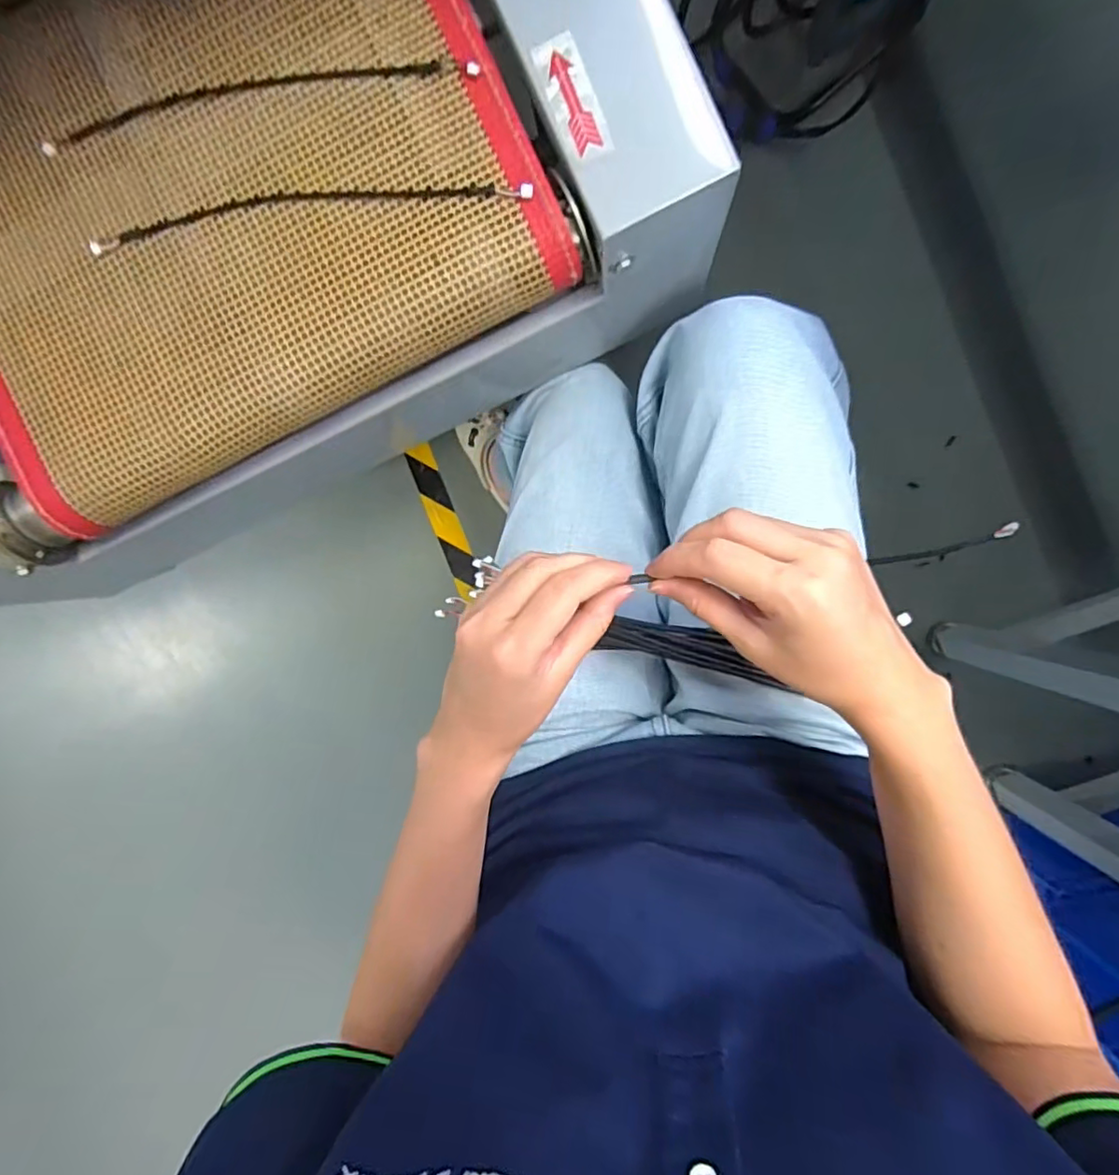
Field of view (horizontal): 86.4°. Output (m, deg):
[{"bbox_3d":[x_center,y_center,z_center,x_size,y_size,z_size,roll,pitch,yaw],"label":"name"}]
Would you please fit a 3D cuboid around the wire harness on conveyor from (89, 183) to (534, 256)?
[{"bbox_3d":[-0.155,-0.234,0.367,0.278,0.014,0.028,-4,93,6],"label":"wire harness on conveyor"}]

